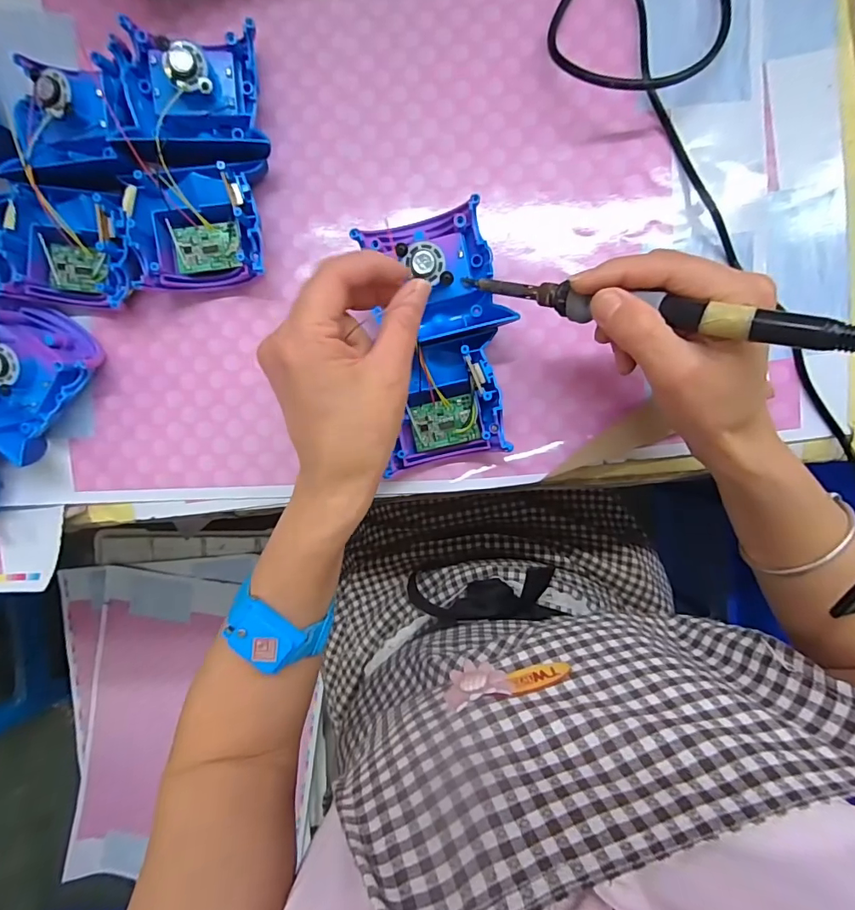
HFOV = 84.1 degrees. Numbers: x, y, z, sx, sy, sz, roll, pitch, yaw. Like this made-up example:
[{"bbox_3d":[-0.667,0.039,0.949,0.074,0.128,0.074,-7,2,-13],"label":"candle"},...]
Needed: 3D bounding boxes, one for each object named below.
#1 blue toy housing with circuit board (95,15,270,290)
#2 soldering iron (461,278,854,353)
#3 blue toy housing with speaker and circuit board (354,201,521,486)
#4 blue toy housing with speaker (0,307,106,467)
[{"bbox_3d":[-0.149,-0.192,0.314,0.090,0.043,0.152,-9,91,4],"label":"blue toy housing with circuit board"},{"bbox_3d":[0.099,-0.072,0.231,0.213,0.012,0.012,24,96,37],"label":"soldering iron"},{"bbox_3d":[0.007,-0.071,0.304,0.086,0.030,0.161,-1,96,5],"label":"blue toy housing with speaker and circuit board"},{"bbox_3d":[-0.280,-0.055,0.323,0.085,0.042,0.087,35,93,2],"label":"blue toy housing with speaker"}]

